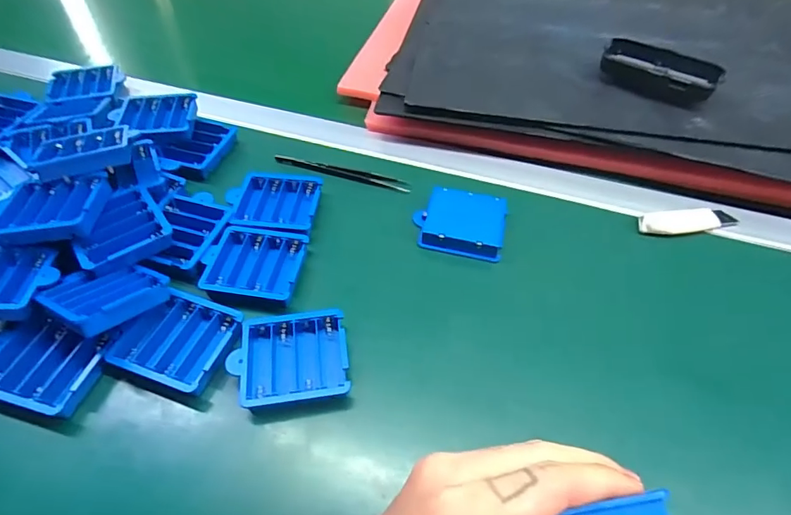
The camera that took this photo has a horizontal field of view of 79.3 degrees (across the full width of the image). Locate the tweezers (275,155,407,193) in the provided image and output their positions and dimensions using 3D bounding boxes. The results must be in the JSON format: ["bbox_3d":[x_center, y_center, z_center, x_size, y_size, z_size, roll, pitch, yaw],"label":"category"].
[{"bbox_3d":[-0.052,-0.081,0.456,0.133,0.006,0.018,13,51,9],"label":"tweezers"}]

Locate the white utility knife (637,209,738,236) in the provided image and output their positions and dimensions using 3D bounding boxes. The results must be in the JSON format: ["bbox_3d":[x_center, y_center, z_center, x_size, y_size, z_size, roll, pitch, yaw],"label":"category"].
[{"bbox_3d":[0.261,-0.033,0.419,0.096,0.008,0.023,-8,51,-8],"label":"white utility knife"}]

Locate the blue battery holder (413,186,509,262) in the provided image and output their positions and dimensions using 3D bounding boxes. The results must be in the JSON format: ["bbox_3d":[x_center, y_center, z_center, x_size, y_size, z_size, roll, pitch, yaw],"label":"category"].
[{"bbox_3d":[0.056,-0.030,0.410,0.074,0.016,0.064,9,50,6],"label":"blue battery holder"}]

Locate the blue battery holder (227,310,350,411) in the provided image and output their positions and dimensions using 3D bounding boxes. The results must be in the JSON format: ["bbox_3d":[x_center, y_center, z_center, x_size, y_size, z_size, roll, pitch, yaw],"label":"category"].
[{"bbox_3d":[-0.070,0.070,0.322,0.074,0.017,0.064,-7,51,-8],"label":"blue battery holder"}]

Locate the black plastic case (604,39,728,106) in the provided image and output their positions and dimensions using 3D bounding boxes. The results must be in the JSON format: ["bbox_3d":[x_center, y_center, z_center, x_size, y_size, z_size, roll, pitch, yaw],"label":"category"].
[{"bbox_3d":[0.264,-0.187,0.480,0.109,0.025,0.059,35,57,24],"label":"black plastic case"}]

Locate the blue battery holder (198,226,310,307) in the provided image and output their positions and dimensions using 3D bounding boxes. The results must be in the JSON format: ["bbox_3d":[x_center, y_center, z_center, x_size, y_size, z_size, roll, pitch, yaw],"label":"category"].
[{"bbox_3d":[-0.109,0.005,0.370,0.071,0.013,0.066,7,50,4],"label":"blue battery holder"}]

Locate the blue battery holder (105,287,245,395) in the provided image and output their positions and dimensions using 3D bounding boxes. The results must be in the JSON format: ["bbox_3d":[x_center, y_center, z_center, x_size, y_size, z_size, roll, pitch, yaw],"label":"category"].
[{"bbox_3d":[-0.147,0.056,0.326,0.069,0.015,0.063,16,51,11],"label":"blue battery holder"}]

